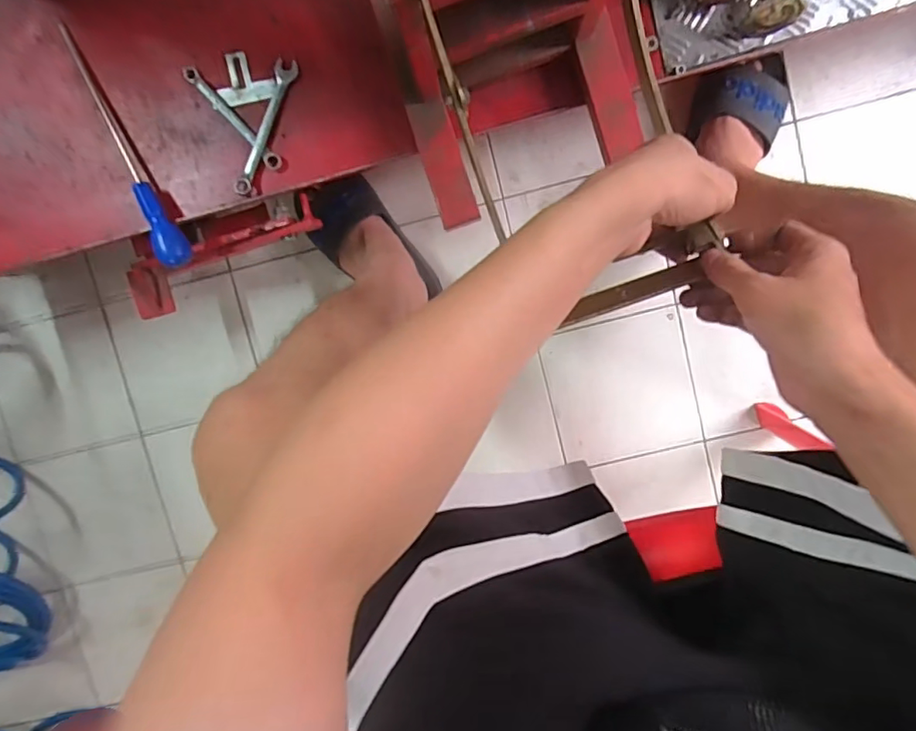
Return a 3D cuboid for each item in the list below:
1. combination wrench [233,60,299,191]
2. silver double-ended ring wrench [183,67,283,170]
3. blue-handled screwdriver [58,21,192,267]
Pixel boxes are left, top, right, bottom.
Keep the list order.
[{"bbox_3d":[-0.203,-0.249,0.589,0.020,0.011,0.143,23,97,0],"label":"combination wrench"},{"bbox_3d":[-0.239,-0.261,0.591,0.016,0.013,0.132,-44,93,6],"label":"silver double-ended ring wrench"},{"bbox_3d":[-0.352,-0.227,0.589,0.030,0.026,0.266,-23,95,5],"label":"blue-handled screwdriver"}]

